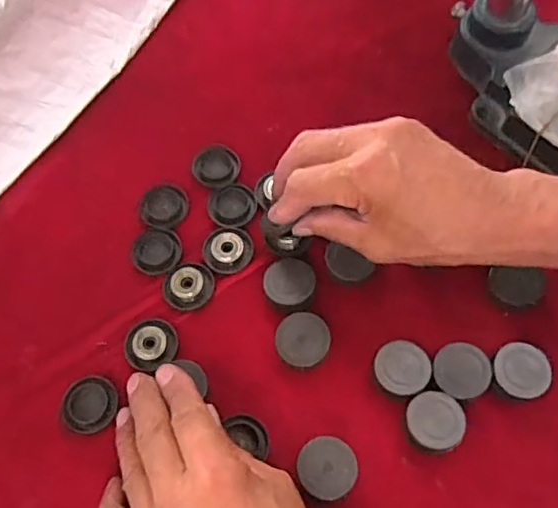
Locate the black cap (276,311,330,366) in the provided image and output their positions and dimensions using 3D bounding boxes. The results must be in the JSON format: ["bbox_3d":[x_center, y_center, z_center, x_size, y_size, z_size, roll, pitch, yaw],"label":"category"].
[{"bbox_3d":[0.014,0.053,0.361,0.032,0.016,0.031,-1,65,2],"label":"black cap"}]

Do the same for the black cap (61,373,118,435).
[{"bbox_3d":[-0.113,0.090,0.356,0.032,0.008,0.033,-1,65,2],"label":"black cap"}]

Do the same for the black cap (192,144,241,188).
[{"bbox_3d":[-0.044,-0.062,0.418,0.031,0.005,0.032,-1,65,2],"label":"black cap"}]

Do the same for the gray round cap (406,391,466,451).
[{"bbox_3d":[0.089,0.096,0.338,0.032,0.016,0.031,-1,65,2],"label":"gray round cap"}]

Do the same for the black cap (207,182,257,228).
[{"bbox_3d":[-0.033,-0.034,0.408,0.032,0.004,0.034,-1,65,2],"label":"black cap"}]

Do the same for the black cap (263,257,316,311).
[{"bbox_3d":[0.006,0.020,0.377,0.031,0.014,0.034,-1,65,2],"label":"black cap"}]

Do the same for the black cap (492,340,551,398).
[{"bbox_3d":[0.141,0.069,0.346,0.031,0.014,0.031,-1,65,2],"label":"black cap"}]

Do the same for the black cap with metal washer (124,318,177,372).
[{"bbox_3d":[-0.079,0.056,0.368,0.030,0.007,0.032,-1,65,2],"label":"black cap with metal washer"}]

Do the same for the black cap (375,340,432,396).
[{"bbox_3d":[0.073,0.069,0.353,0.032,0.013,0.032,-1,65,2],"label":"black cap"}]

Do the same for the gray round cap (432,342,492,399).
[{"bbox_3d":[0.107,0.070,0.350,0.032,0.011,0.032,-1,65,2],"label":"gray round cap"}]

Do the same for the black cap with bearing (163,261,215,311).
[{"bbox_3d":[-0.059,0.019,0.384,0.031,0.008,0.033,-1,65,2],"label":"black cap with bearing"}]

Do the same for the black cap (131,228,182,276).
[{"bbox_3d":[-0.082,-0.002,0.398,0.031,0.007,0.033,-1,65,2],"label":"black cap"}]

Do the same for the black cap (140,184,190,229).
[{"bbox_3d":[-0.079,-0.033,0.410,0.030,0.007,0.035,14,67,9],"label":"black cap"}]

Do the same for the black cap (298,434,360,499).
[{"bbox_3d":[0.027,0.119,0.329,0.032,0.015,0.032,-1,65,2],"label":"black cap"}]

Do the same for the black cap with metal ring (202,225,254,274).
[{"bbox_3d":[-0.034,-0.004,0.395,0.033,0.006,0.032,-1,65,2],"label":"black cap with metal ring"}]

